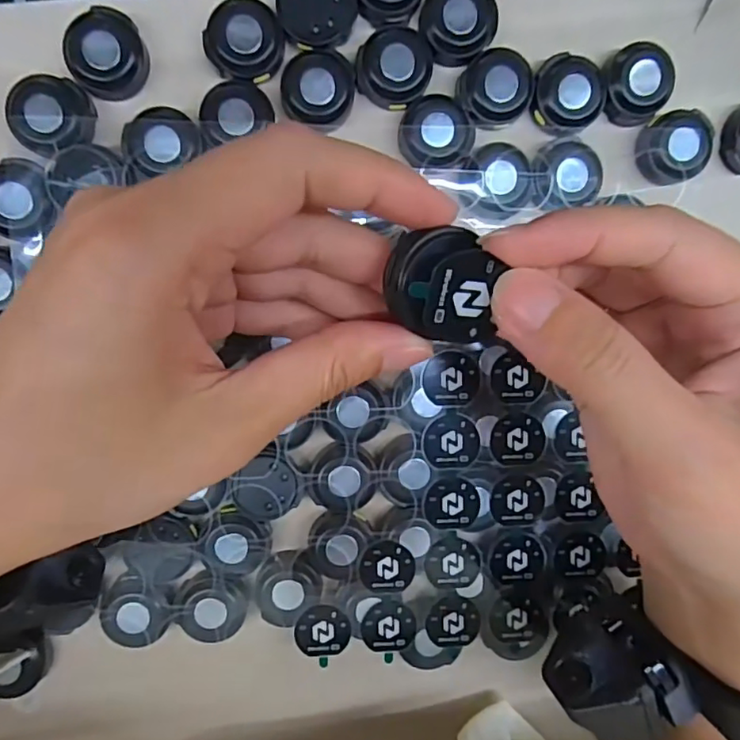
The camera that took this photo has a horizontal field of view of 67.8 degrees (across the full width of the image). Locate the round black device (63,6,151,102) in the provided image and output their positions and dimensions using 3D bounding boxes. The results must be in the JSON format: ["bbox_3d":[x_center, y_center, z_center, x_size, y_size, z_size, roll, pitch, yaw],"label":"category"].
[{"bbox_3d":[-0.102,-0.122,0.214,0.028,0.012,0.030,-1,96,-5],"label":"round black device"}]

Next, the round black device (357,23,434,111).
[{"bbox_3d":[0.010,-0.124,0.224,0.029,0.007,0.032,41,91,-8],"label":"round black device"}]

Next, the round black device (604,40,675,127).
[{"bbox_3d":[0.113,-0.120,0.231,0.027,0.010,0.030,-18,97,-3],"label":"round black device"}]

